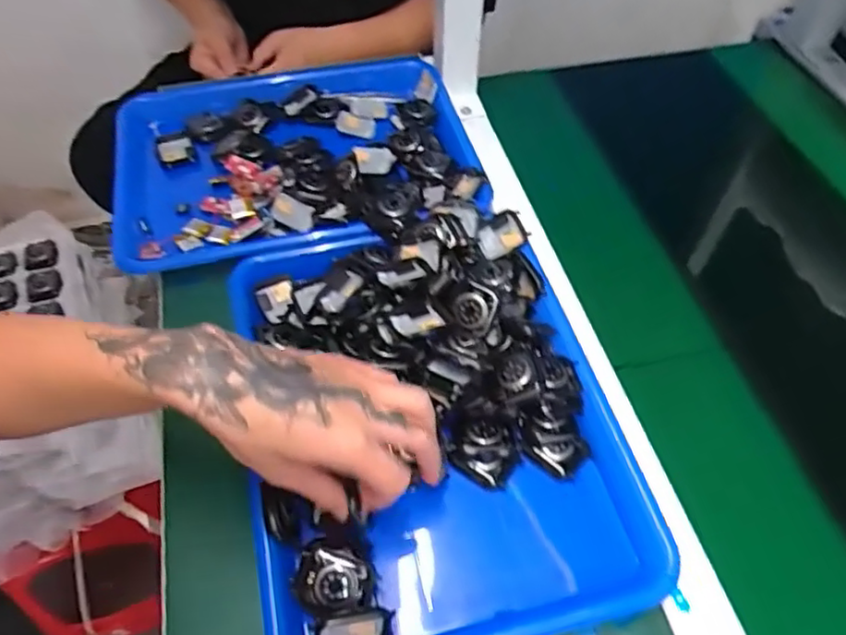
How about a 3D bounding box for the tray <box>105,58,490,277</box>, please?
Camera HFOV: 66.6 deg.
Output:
[{"bbox_3d":[-0.132,-0.162,0.647,0.366,0.041,0.271,-8,54,-3],"label":"tray"}]

